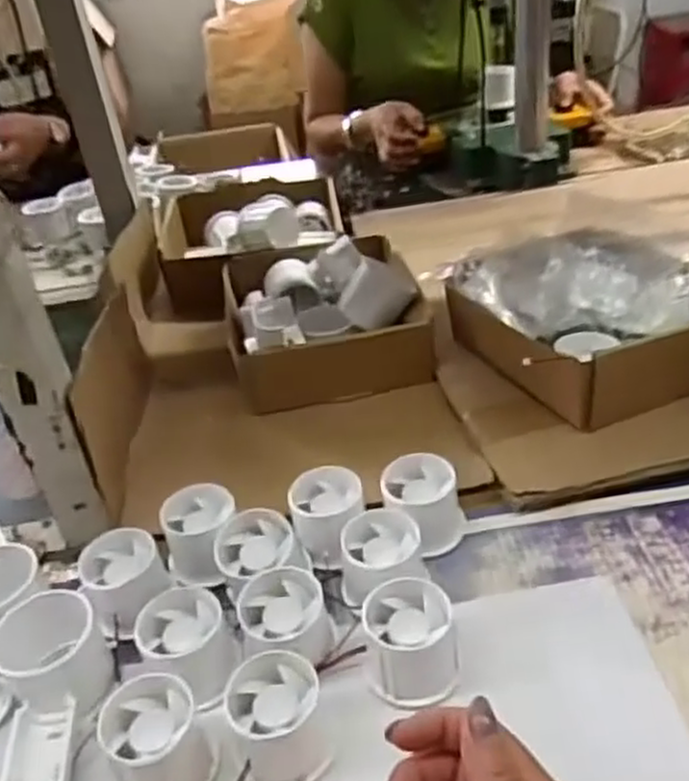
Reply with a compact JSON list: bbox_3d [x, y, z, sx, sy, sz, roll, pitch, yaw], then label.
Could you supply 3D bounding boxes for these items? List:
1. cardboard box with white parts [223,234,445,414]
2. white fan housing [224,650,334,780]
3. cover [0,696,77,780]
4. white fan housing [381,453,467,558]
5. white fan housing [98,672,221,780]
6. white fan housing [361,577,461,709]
[{"bbox_3d":[-0.025,-0.090,0.766,0.183,0.081,0.218,-12,36,-6],"label":"cardboard box with white parts"},{"bbox_3d":[-0.036,0.179,0.413,0.055,0.043,0.057,-11,36,-5],"label":"white fan housing"},{"bbox_3d":[-0.166,0.202,0.418,0.035,0.025,0.063,-9,36,-3],"label":"cover"},{"bbox_3d":[0.053,0.081,0.530,0.052,0.049,0.052,-5,36,4],"label":"white fan housing"},{"bbox_3d":[-0.101,0.190,0.409,0.051,0.039,0.062,-24,39,-21],"label":"white fan housing"},{"bbox_3d":[0.039,0.145,0.443,0.051,0.044,0.059,-5,36,3],"label":"white fan housing"}]

